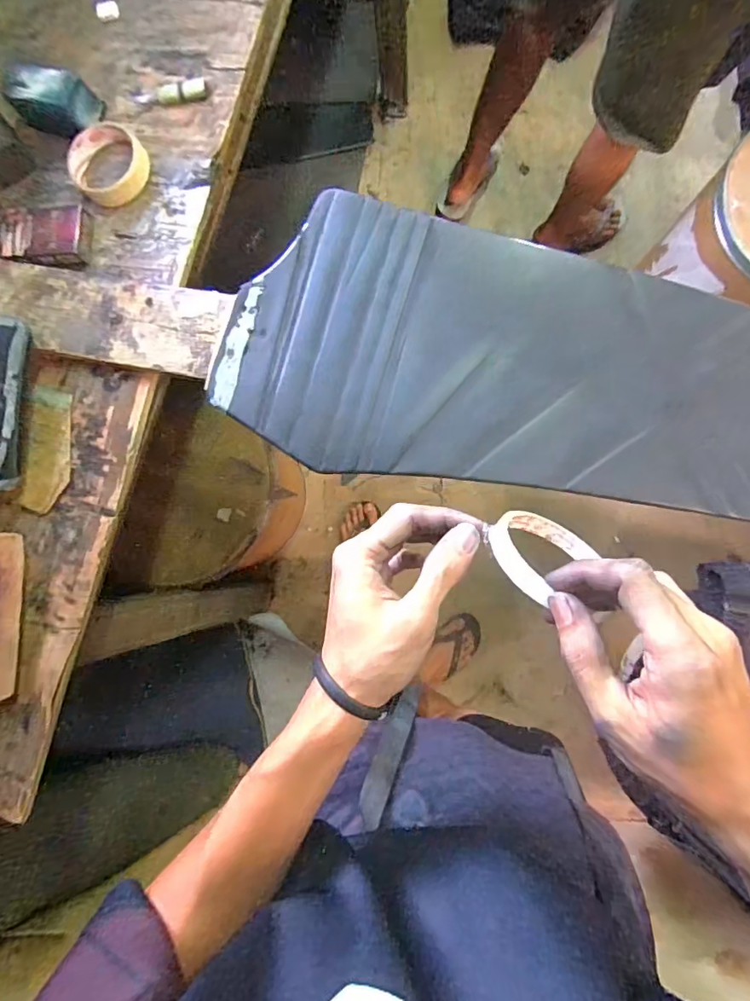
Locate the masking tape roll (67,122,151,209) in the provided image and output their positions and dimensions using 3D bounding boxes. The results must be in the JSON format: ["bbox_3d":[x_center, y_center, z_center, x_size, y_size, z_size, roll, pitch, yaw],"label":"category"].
[{"bbox_3d":[-0.297,-0.375,0.570,0.080,0.019,0.082,0,86,4],"label":"masking tape roll"}]

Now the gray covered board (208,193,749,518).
[{"bbox_3d":[0.144,-0.118,0.477,0.580,0.020,0.237,13,87,5],"label":"gray covered board"}]

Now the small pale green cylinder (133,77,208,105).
[{"bbox_3d":[-0.231,-0.457,0.576,0.086,0.017,0.017,-1,86,4],"label":"small pale green cylinder"}]

